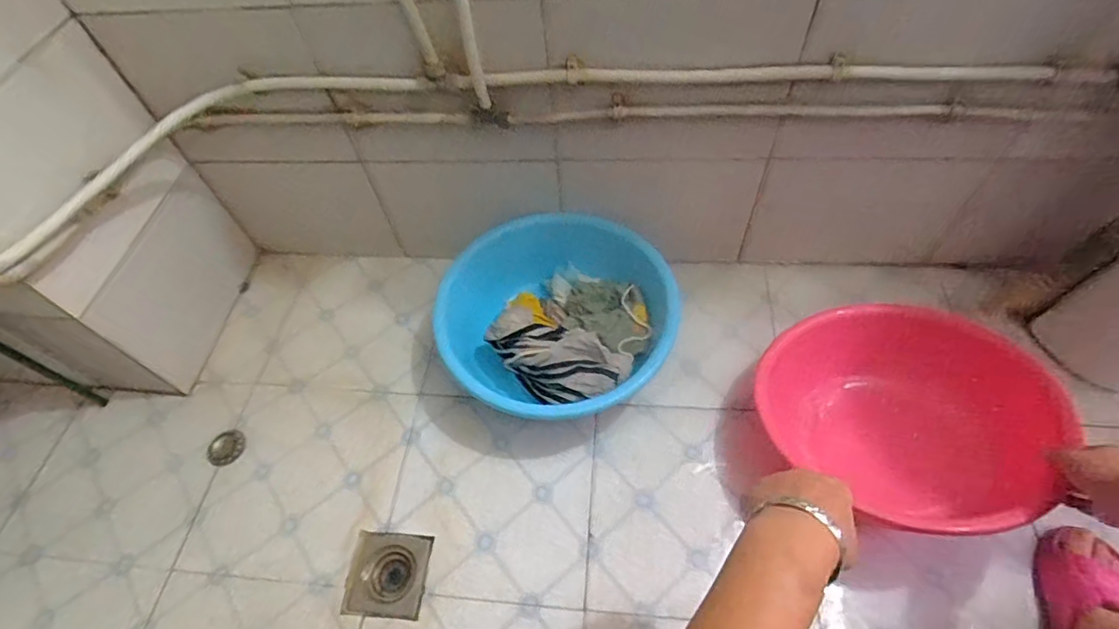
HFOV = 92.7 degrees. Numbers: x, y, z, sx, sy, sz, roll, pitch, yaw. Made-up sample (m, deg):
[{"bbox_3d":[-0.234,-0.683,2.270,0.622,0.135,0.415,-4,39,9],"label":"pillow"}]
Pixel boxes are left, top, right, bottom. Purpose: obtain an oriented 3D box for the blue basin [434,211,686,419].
[{"bbox_3d":[0.000,0.006,0.871,0.319,0.116,0.367,32,63,23],"label":"blue basin"}]

